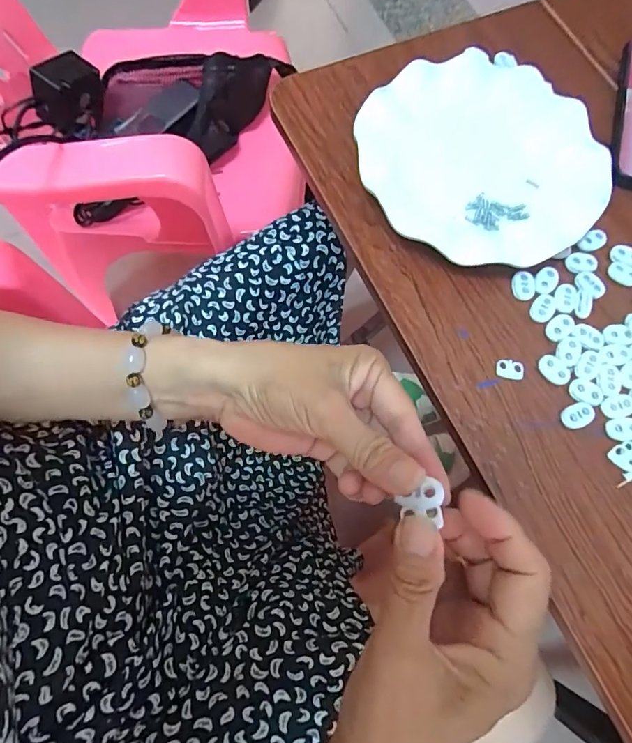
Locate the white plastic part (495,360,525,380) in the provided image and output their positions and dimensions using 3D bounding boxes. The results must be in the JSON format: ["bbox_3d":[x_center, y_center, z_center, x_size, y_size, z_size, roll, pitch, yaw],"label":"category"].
[{"bbox_3d":[0.136,-0.001,0.312,0.019,0.004,0.013,10,74,1],"label":"white plastic part"}]

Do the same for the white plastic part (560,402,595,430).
[{"bbox_3d":[0.178,0.030,0.302,0.023,0.004,0.015,-19,76,-7],"label":"white plastic part"}]

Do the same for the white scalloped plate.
[{"bbox_3d":[0.129,-0.167,0.349,0.180,0.018,0.183,1,74,-2],"label":"white scalloped plate"}]

